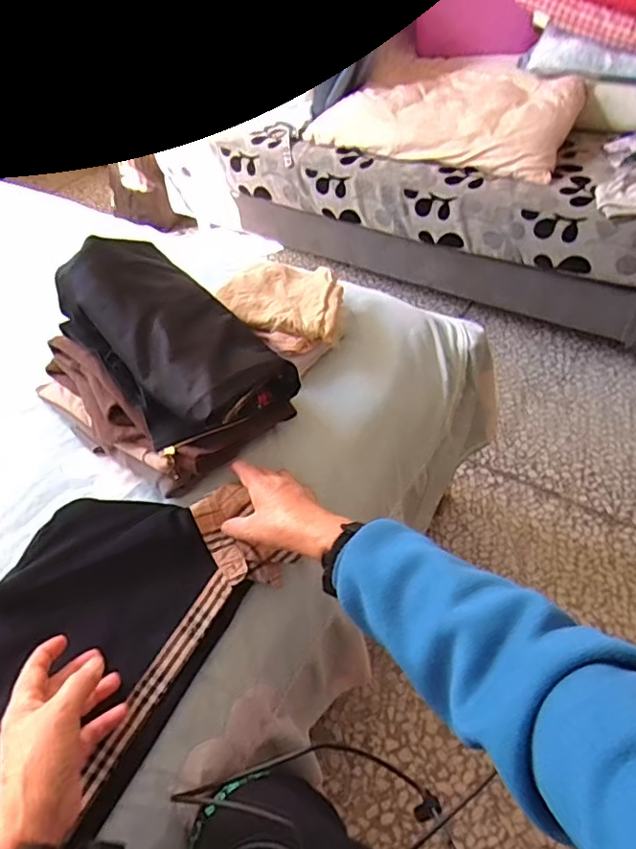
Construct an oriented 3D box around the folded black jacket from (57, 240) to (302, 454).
[{"bbox_3d":[-0.175,-0.113,0.654,0.185,0.116,0.281,-33,55,-23],"label":"folded black jacket"}]

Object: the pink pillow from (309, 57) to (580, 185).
[{"bbox_3d":[0.360,-0.837,1.476,0.631,0.108,0.431,24,55,22],"label":"pink pillow"}]

